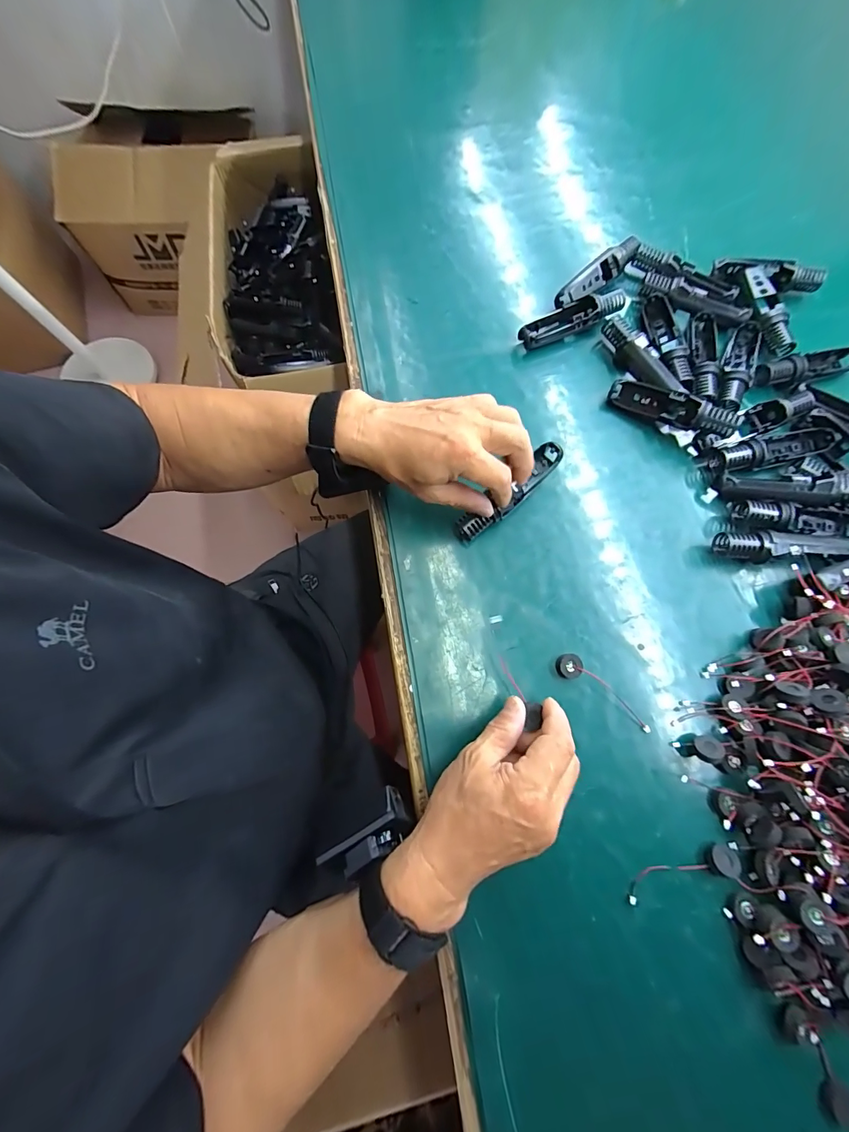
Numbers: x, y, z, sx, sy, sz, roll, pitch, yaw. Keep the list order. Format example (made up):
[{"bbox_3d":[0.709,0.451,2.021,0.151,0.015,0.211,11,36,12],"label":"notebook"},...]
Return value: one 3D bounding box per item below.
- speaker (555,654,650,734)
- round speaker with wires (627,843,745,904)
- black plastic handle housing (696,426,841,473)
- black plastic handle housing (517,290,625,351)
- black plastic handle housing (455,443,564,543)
[{"bbox_3d":[0.155,0.109,0.354,0.092,0.011,0.021,36,75,10],"label":"speaker"},{"bbox_3d":[0.198,0.235,0.312,0.091,0.015,0.024,-11,73,-4],"label":"round speaker with wires"},{"bbox_3d":[0.355,-0.118,0.415,0.131,0.028,0.031,-13,73,-5],"label":"black plastic handle housing"},{"bbox_3d":[0.164,-0.276,0.456,0.122,0.029,0.029,-23,74,-8],"label":"black plastic handle housing"},{"bbox_3d":[0.082,-0.070,0.393,0.125,0.027,0.026,-42,78,-9],"label":"black plastic handle housing"}]

